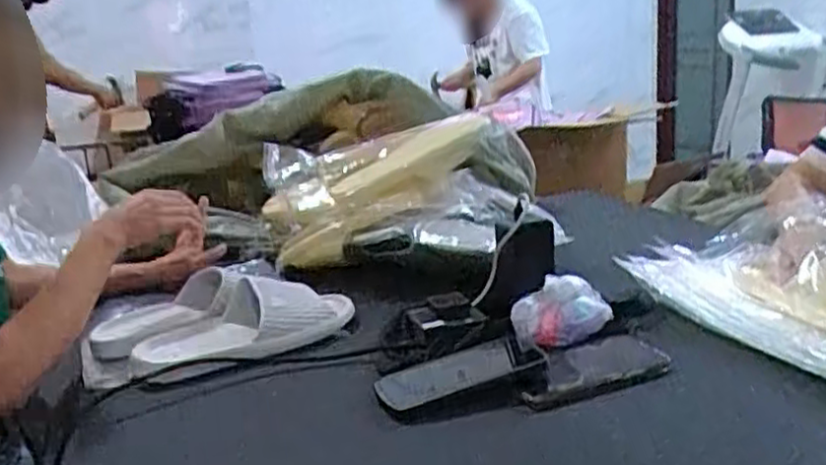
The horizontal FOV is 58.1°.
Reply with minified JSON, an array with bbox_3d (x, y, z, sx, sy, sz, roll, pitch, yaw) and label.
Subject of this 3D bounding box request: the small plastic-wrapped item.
[{"bbox_3d":[0.161,0.083,0.813,0.108,0.070,0.044,-10,15,-23],"label":"small plastic-wrapped item"}]

